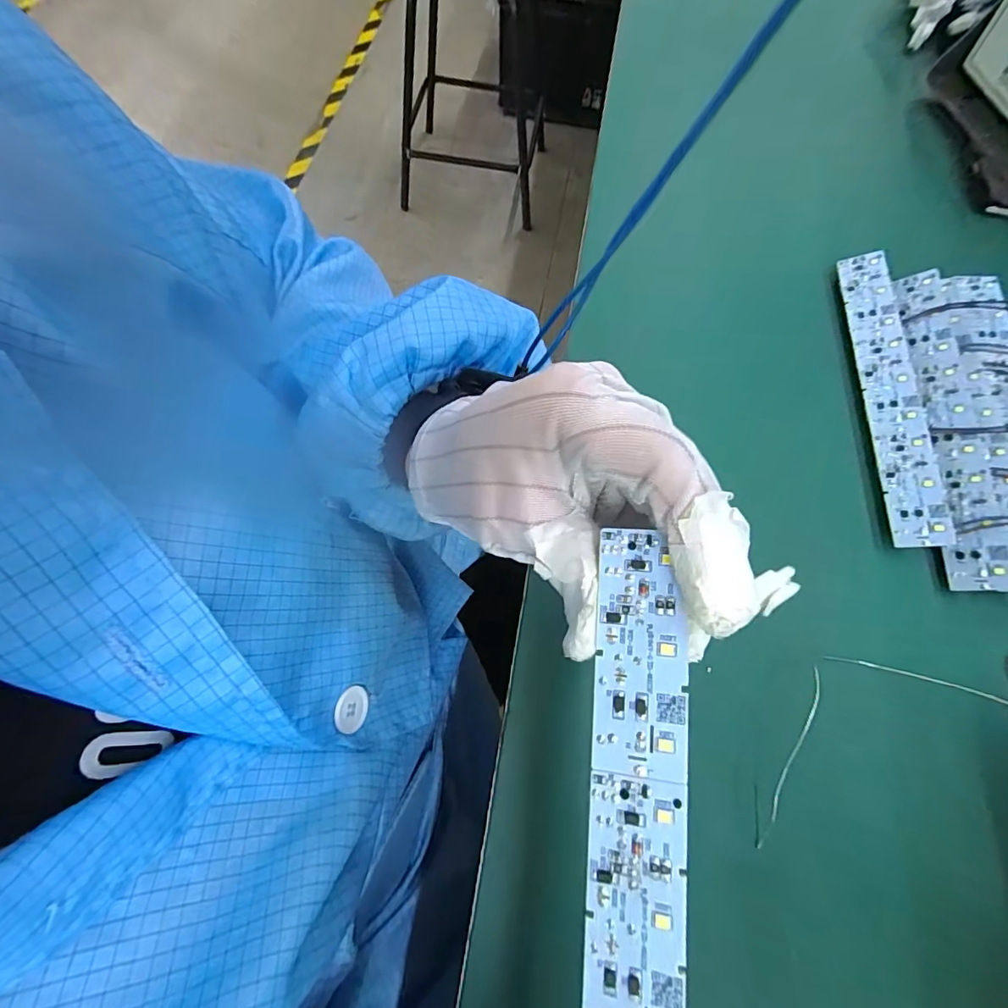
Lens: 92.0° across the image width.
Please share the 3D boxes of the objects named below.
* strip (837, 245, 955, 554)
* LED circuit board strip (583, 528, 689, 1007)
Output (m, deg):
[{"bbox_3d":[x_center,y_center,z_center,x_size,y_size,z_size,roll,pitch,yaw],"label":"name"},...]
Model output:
[{"bbox_3d":[0.221,-0.069,0.280,0.026,0.004,0.192,-4,65,24],"label":"strip"},{"bbox_3d":[0.033,0.096,0.122,0.023,0.004,0.174,1,81,16],"label":"LED circuit board strip"}]

